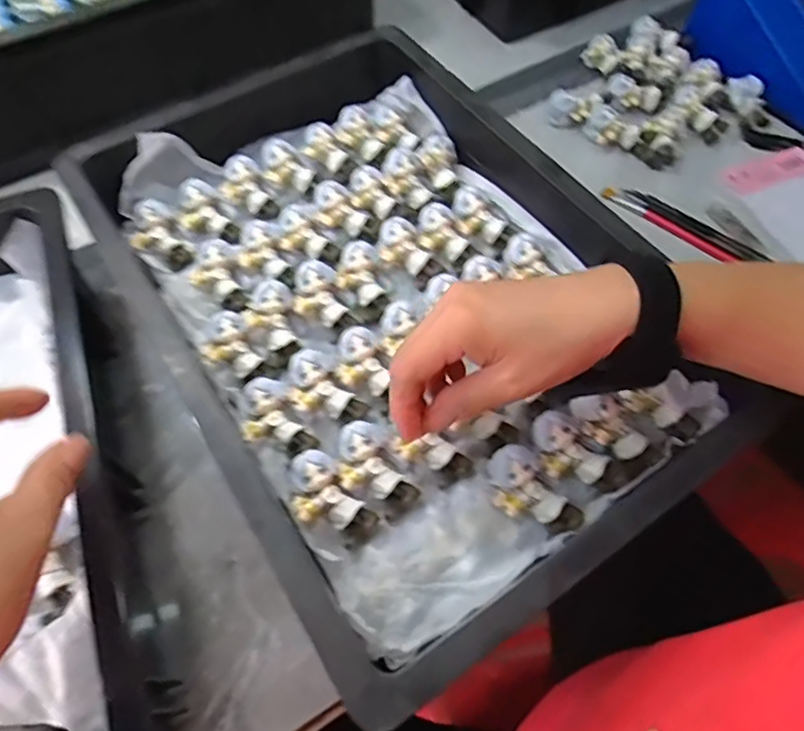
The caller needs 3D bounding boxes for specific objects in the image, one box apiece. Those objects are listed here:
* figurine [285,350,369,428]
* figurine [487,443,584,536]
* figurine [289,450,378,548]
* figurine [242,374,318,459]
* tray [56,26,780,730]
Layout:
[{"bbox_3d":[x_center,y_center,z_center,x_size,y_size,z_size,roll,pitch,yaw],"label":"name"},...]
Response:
[{"bbox_3d":[-0.055,0.017,0.385,0.039,0.026,0.056,-33,67,-18],"label":"figurine"},{"bbox_3d":[0.079,0.081,0.355,0.064,0.024,0.037,44,68,6],"label":"figurine"},{"bbox_3d":[-0.045,0.082,0.345,0.036,0.017,0.064,-42,89,-21],"label":"figurine"},{"bbox_3d":[-0.085,0.039,0.375,0.036,0.027,0.057,-29,65,-16],"label":"figurine"},{"bbox_3d":[-0.015,-0.053,0.425,0.307,0.095,0.459,-30,66,-17],"label":"tray"}]

